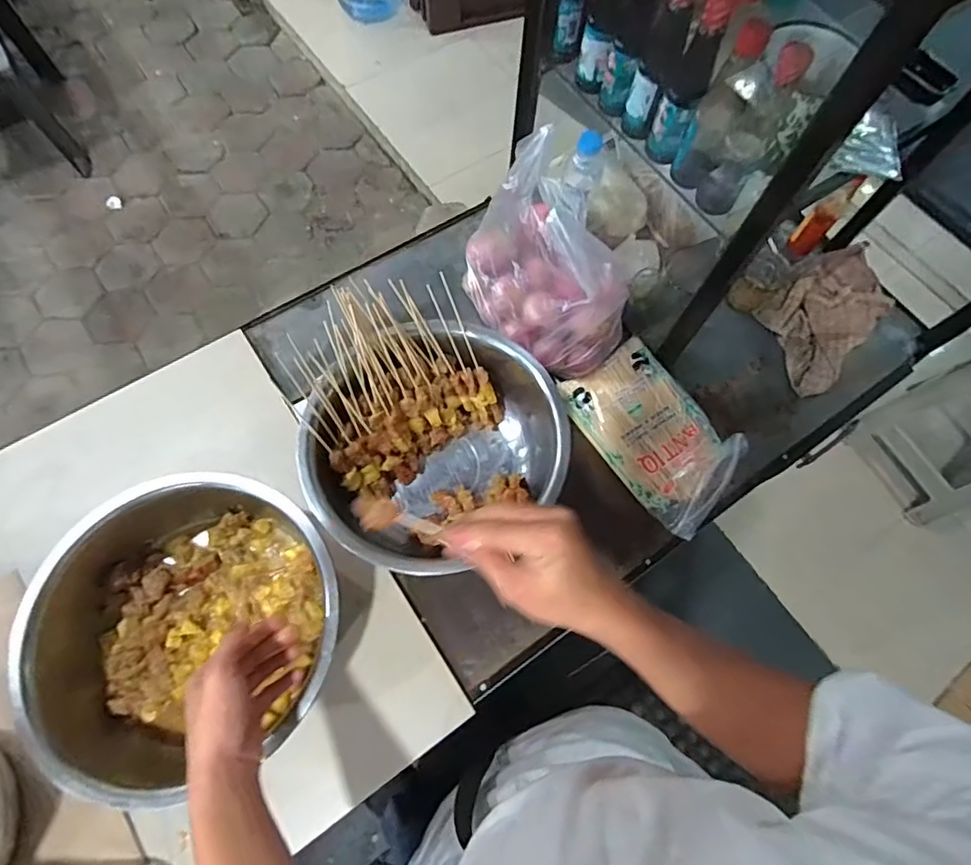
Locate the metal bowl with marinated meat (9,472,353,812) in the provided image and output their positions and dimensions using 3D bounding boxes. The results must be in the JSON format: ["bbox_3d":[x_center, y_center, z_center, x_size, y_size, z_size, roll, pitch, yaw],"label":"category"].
[{"bbox_3d":[-0.302,0.197,0.569,0.292,0.109,0.276,1,69,-2],"label":"metal bowl with marinated meat"}]

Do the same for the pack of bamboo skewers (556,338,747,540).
[{"bbox_3d":[0.230,-0.003,0.722,0.152,0.043,0.245,-33,74,-14],"label":"pack of bamboo skewers"}]

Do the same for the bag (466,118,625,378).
[{"bbox_3d":[0.087,-0.213,0.686,0.149,0.214,0.222,-36,75,-15],"label":"bag"}]

